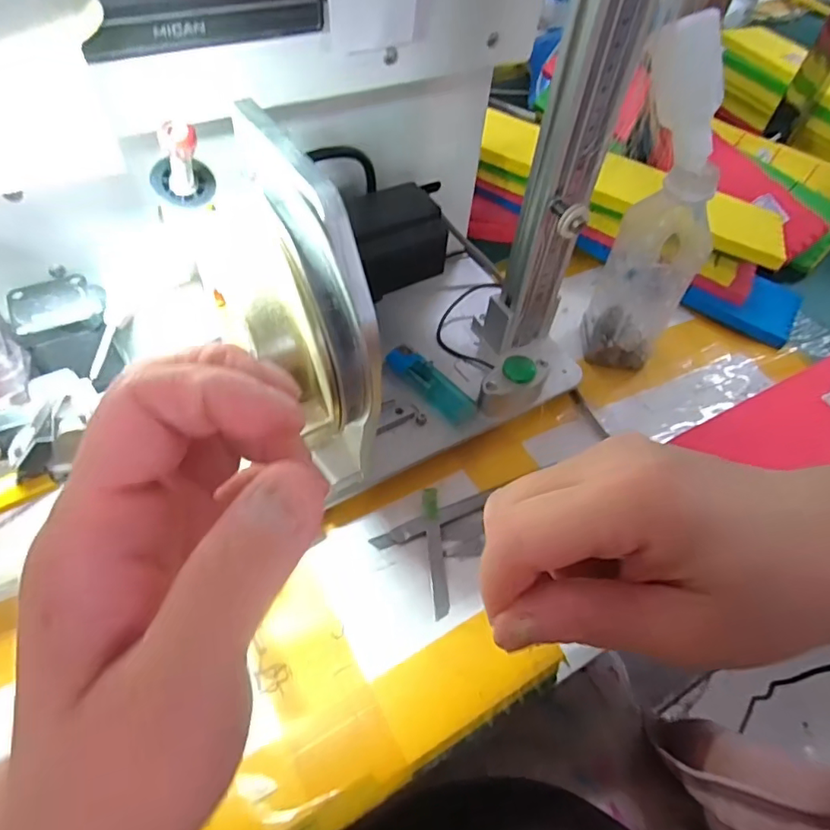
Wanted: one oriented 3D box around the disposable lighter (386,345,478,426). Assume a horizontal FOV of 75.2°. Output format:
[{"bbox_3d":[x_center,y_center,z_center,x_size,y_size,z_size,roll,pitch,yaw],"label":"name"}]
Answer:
[{"bbox_3d":[0.012,-0.022,0.393,0.024,0.010,0.078,-37,64,-27],"label":"disposable lighter"}]

